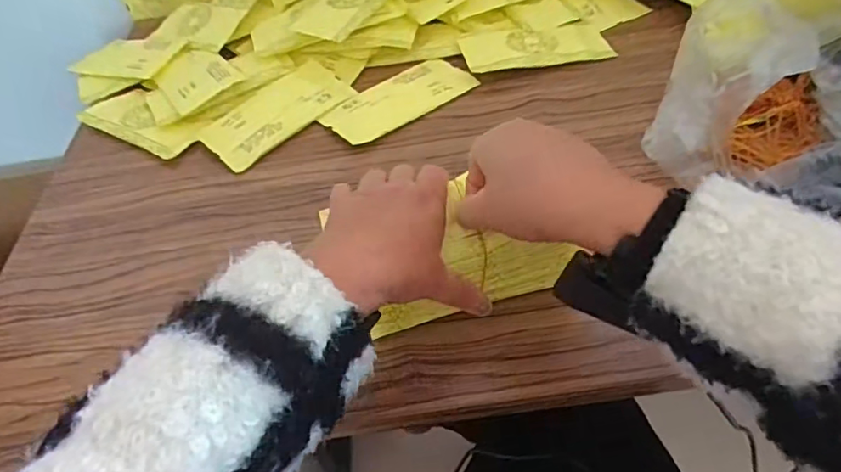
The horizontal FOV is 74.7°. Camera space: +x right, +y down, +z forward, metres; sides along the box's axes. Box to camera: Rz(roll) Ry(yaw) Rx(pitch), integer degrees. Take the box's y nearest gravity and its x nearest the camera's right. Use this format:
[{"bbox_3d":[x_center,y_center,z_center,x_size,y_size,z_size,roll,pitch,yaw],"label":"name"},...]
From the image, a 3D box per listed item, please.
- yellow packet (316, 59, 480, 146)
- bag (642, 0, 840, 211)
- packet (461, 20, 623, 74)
[{"bbox_3d":[-0.025,-0.156,0.631,0.169,0.006,0.085,-33,54,-20],"label":"yellow packet"},{"bbox_3d":[0.303,-0.122,0.446,0.194,0.126,0.212,17,44,26],"label":"bag"},{"bbox_3d":[0.137,-0.231,0.660,0.172,0.010,0.076,-7,53,-4],"label":"packet"}]

